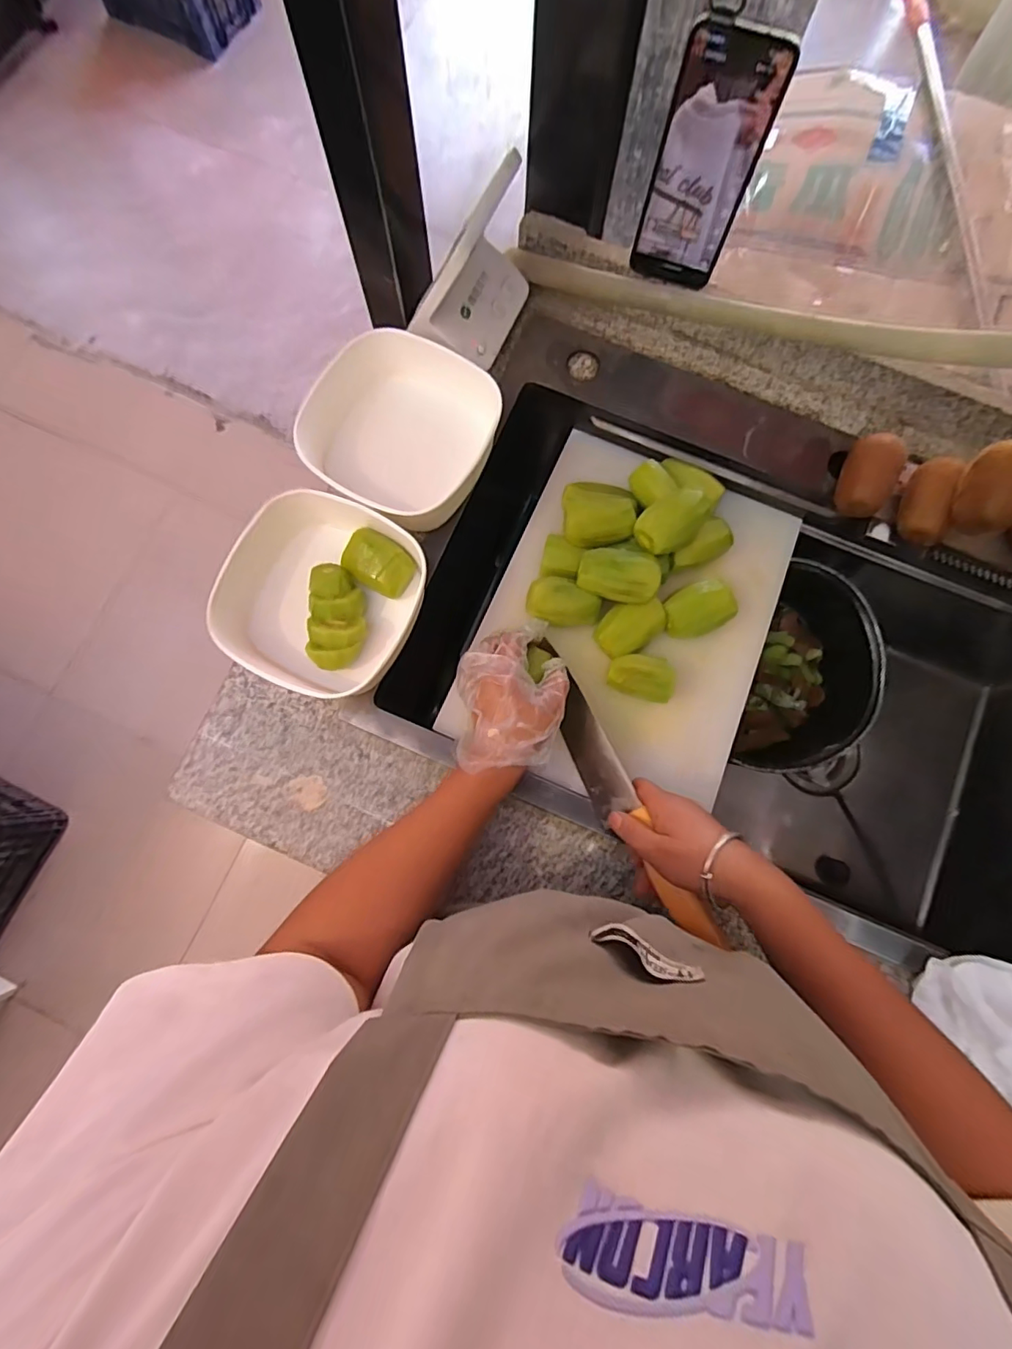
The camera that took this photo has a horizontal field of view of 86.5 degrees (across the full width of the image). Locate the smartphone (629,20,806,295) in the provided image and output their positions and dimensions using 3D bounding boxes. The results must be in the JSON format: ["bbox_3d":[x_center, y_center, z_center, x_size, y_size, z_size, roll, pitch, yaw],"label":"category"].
[{"bbox_3d":[0.159,-0.405,0.437,0.077,0.163,0.006,18,68,3],"label":"smartphone"}]

